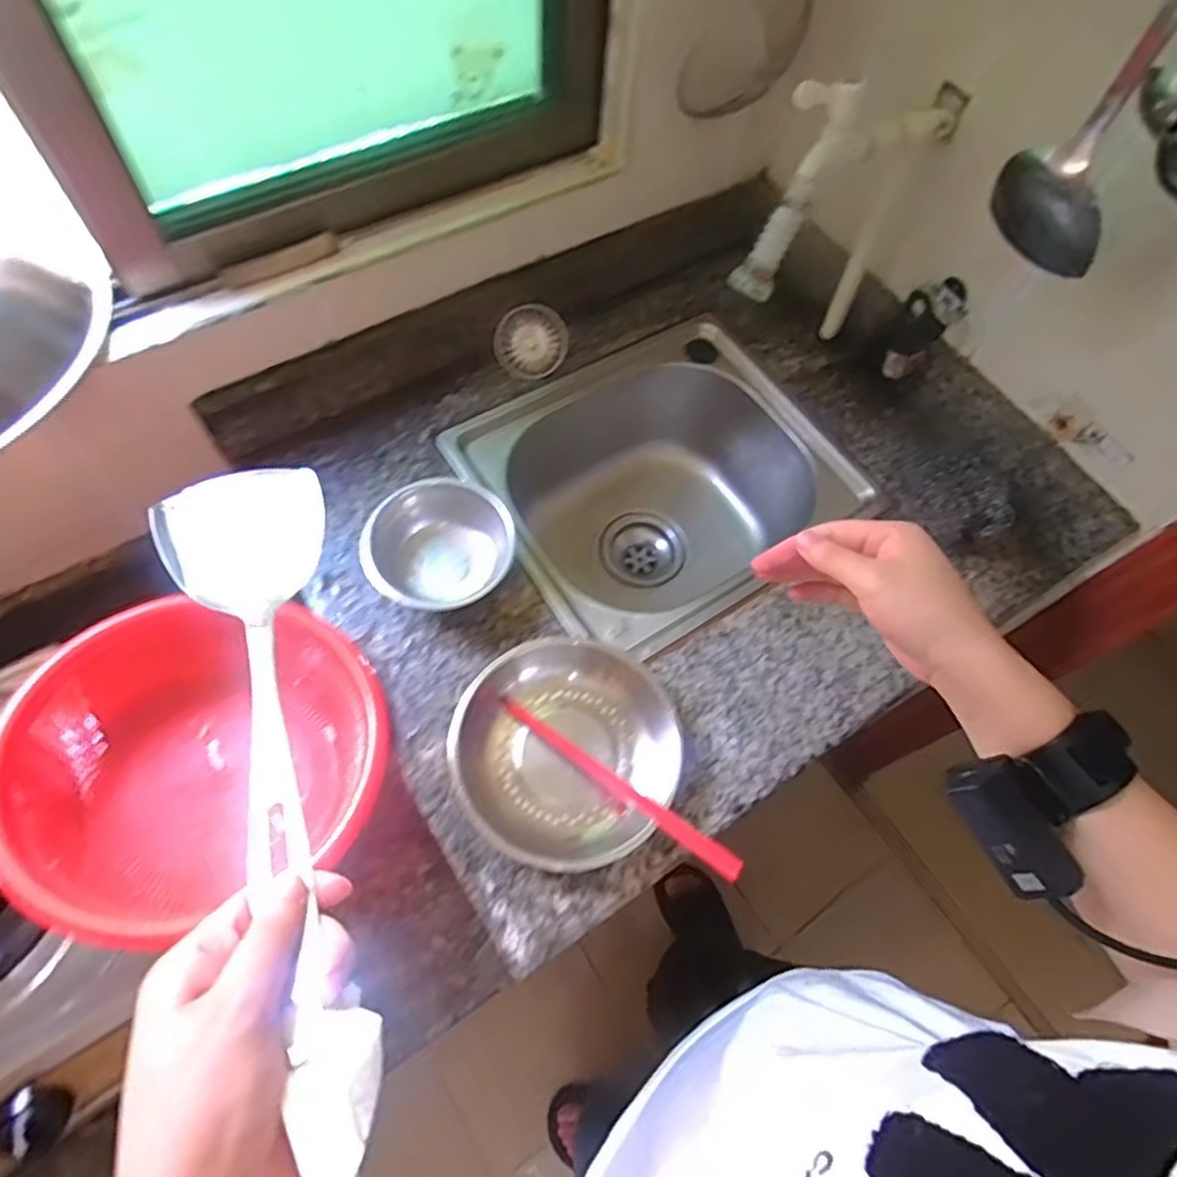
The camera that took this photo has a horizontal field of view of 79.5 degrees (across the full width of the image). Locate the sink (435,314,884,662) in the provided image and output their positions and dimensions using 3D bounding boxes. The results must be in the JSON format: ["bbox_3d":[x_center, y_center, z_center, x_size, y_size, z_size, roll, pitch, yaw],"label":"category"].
[{"bbox_3d":[0.071,-0.090,0.847,0.373,0.205,0.328,-31,70,-17],"label":"sink"}]

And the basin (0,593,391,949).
[{"bbox_3d":[-0.337,0.142,0.590,0.321,0.132,0.265,2,63,-3],"label":"basin"}]

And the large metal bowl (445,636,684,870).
[{"bbox_3d":[-0.020,0.134,0.599,0.181,0.044,0.185,2,63,-3],"label":"large metal bowl"}]

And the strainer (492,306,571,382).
[{"bbox_3d":[-0.063,-0.276,0.794,0.082,0.012,0.075,-2,106,-6],"label":"strainer"}]

